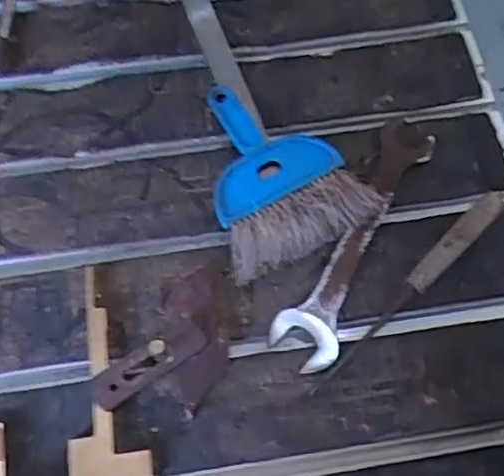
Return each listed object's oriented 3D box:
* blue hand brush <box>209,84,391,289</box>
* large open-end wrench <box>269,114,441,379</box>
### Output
[{"bbox_3d":[0.017,-0.071,0.577,0.143,0.024,0.189,-24,69,-10],"label":"blue hand brush"},{"bbox_3d":[0.096,-0.005,0.548,0.054,0.022,0.254,28,70,11],"label":"large open-end wrench"}]

